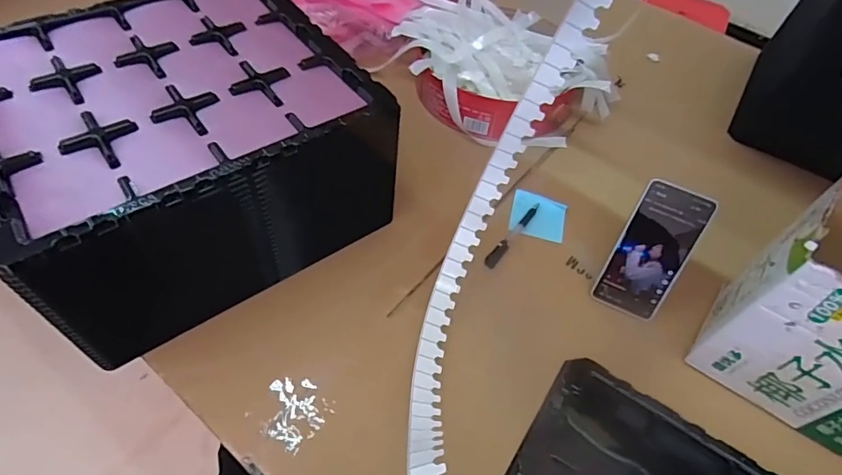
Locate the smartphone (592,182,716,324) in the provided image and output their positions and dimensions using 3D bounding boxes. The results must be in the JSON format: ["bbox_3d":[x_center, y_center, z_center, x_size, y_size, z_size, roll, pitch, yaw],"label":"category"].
[{"bbox_3d":[0.277,0.018,0.578,0.081,0.165,0.011,23,22,11],"label":"smartphone"}]

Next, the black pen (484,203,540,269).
[{"bbox_3d":[0.126,-0.007,0.662,0.014,0.011,0.142,32,58,17],"label":"black pen"}]

